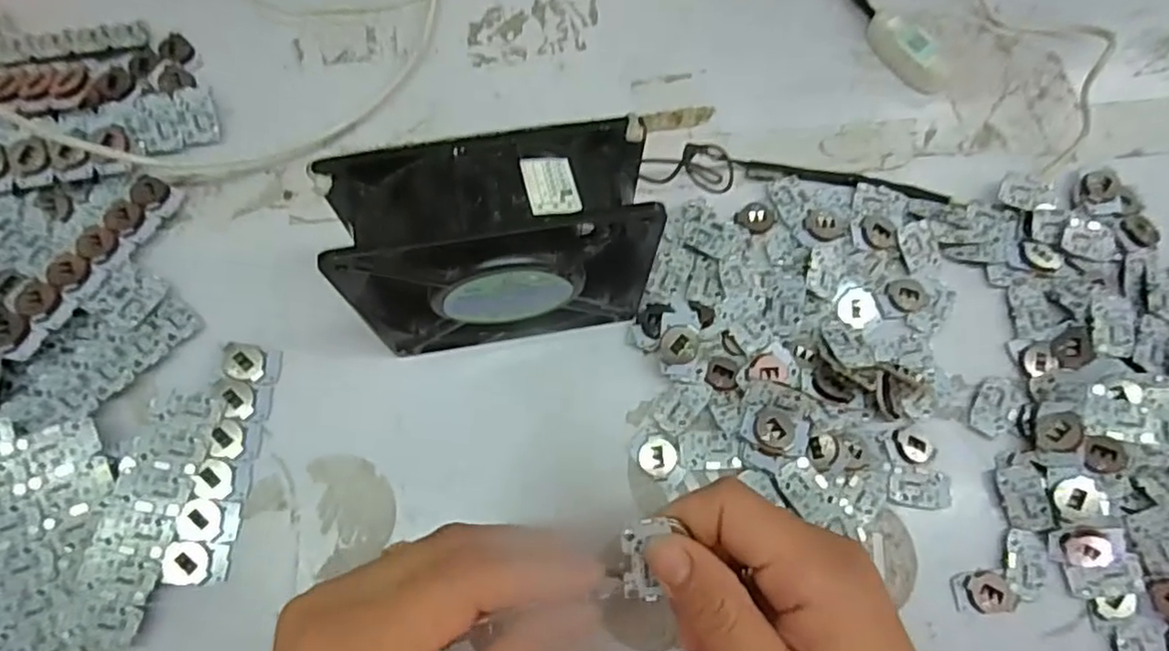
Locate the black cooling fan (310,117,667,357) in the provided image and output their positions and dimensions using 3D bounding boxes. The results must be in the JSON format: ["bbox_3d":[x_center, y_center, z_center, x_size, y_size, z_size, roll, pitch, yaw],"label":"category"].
[{"bbox_3d":[-0.035,-0.029,0.281,0.128,0.115,0.046,-6,73,-4],"label":"black cooling fan"}]

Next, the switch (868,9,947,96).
[{"bbox_3d":[0.187,-0.158,0.385,0.020,0.015,0.057,-32,75,-13],"label":"switch"}]

